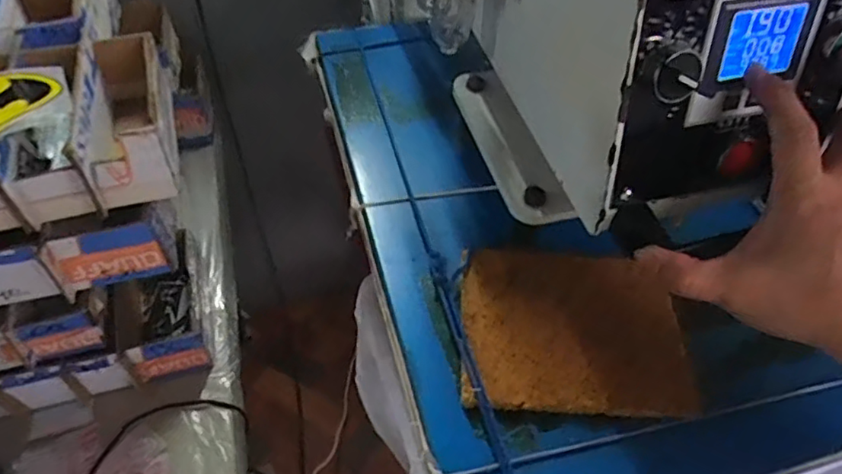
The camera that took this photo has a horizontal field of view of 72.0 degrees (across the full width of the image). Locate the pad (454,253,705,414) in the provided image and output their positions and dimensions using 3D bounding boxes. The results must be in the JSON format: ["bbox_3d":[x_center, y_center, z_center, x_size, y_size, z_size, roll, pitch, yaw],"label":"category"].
[{"bbox_3d":[0.114,0.066,0.449,0.164,0.017,0.134,0,53,2],"label":"pad"}]

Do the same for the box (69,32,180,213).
[{"bbox_3d":[-0.264,-0.112,0.527,0.070,0.074,0.181,-11,50,-11],"label":"box"}]

